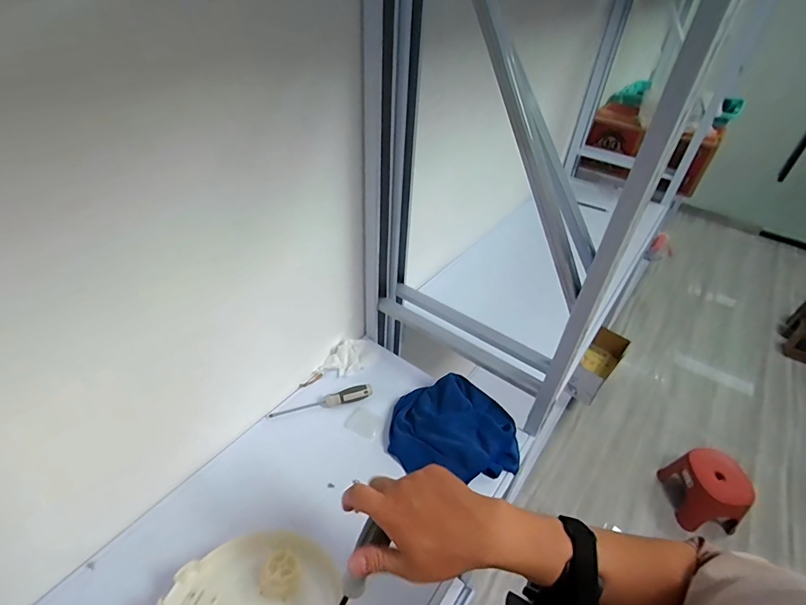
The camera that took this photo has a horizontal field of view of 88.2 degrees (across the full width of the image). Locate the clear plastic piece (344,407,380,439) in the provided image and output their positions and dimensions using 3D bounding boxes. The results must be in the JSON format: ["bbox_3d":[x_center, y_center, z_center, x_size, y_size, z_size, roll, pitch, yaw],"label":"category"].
[{"bbox_3d":[-0.070,0.217,0.750,0.056,0.009,0.047,17,42,15],"label":"clear plastic piece"}]

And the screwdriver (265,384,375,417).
[{"bbox_3d":[-0.147,0.181,0.760,0.184,0.023,0.026,-10,42,-16],"label":"screwdriver"}]

